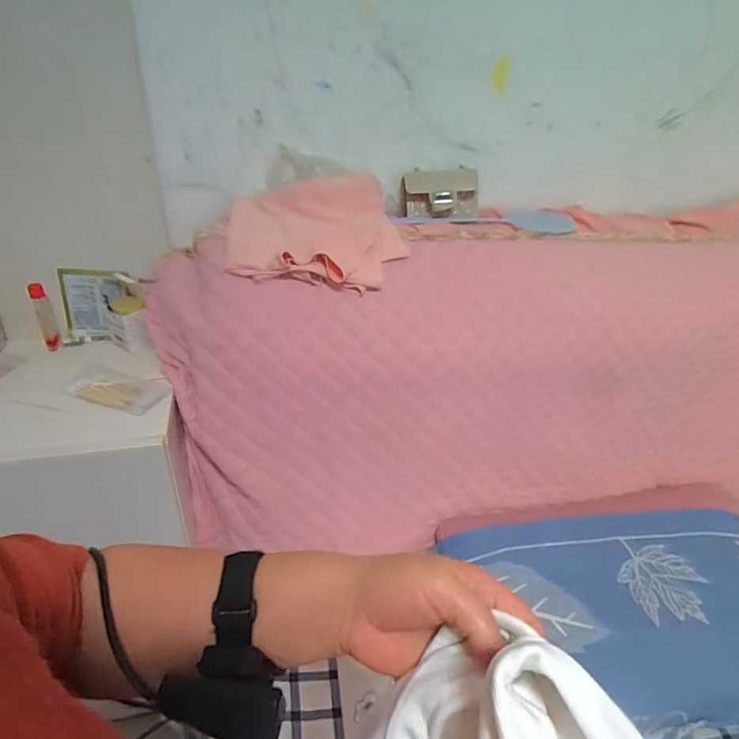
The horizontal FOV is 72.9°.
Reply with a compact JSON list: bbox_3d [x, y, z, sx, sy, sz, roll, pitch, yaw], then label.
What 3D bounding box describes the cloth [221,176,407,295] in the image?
[{"bbox_3d":[-0.083,-0.219,0.793,0.279,0.062,0.181,1,68,-2],"label":"cloth"}]

